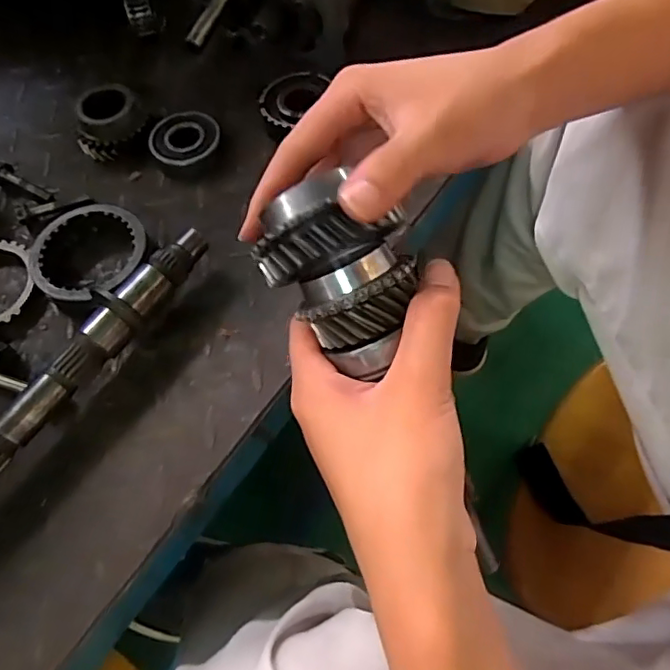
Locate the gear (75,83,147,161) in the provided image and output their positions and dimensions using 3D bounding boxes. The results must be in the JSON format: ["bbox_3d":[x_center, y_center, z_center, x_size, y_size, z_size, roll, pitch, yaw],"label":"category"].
[{"bbox_3d":[-0.160,-0.150,0.398,0.049,0.030,0.049,-1,62,2],"label":"gear"}]

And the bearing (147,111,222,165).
[{"bbox_3d":[-0.104,-0.134,0.391,0.048,0.018,0.045,-9,62,-3],"label":"bearing"}]

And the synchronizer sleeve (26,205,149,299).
[{"bbox_3d":[-0.148,-0.047,0.343,0.068,0.025,0.068,-9,62,-3],"label":"synchronizer sleeve"}]

